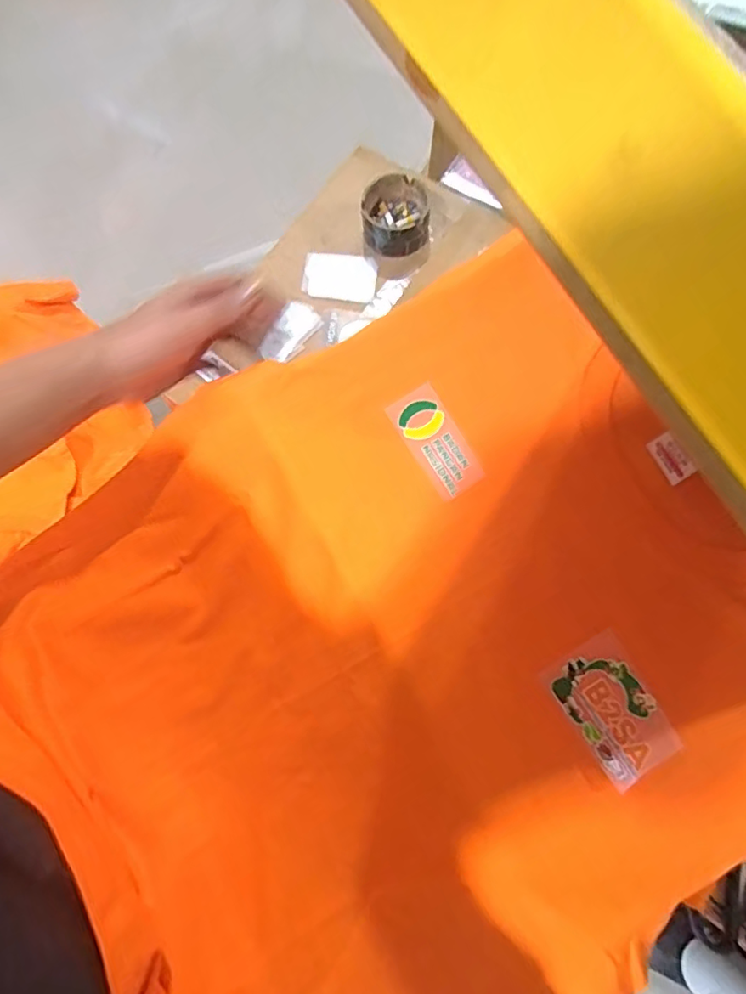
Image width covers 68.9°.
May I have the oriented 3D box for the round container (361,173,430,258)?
[{"bbox_3d":[0.028,-0.348,0.676,0.082,0.042,0.087,1,75,0],"label":"round container"}]

